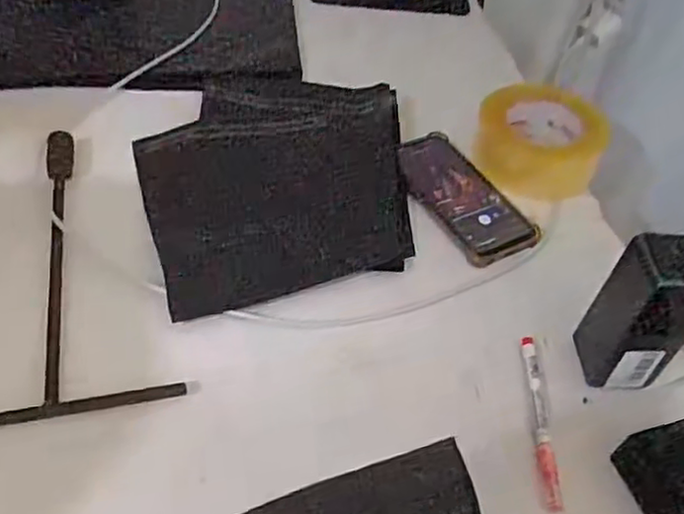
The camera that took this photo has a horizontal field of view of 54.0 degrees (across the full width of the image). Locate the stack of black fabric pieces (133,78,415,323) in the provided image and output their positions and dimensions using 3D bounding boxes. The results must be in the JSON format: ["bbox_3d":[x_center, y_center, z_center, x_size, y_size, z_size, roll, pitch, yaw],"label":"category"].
[{"bbox_3d":[-0.053,-0.086,0.636,0.262,0.016,0.276,-12,52,-16],"label":"stack of black fabric pieces"}]

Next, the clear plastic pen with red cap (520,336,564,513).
[{"bbox_3d":[0.148,0.118,0.501,0.015,0.011,0.142,7,49,-1],"label":"clear plastic pen with red cap"}]

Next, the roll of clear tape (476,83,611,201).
[{"bbox_3d":[0.199,-0.121,0.677,0.123,0.056,0.123,3,49,-4],"label":"roll of clear tape"}]

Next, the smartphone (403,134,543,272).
[{"bbox_3d":[0.113,-0.063,0.646,0.076,0.013,0.165,-21,55,-23],"label":"smartphone"}]

